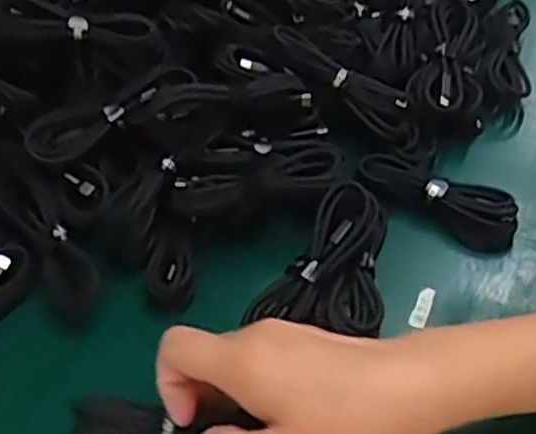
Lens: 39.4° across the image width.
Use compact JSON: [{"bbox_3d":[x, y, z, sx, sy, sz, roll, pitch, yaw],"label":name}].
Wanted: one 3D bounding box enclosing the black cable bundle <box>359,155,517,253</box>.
[{"bbox_3d":[0.114,-0.017,0.492,0.106,0.017,0.036,30,58,25],"label":"black cable bundle"}]

